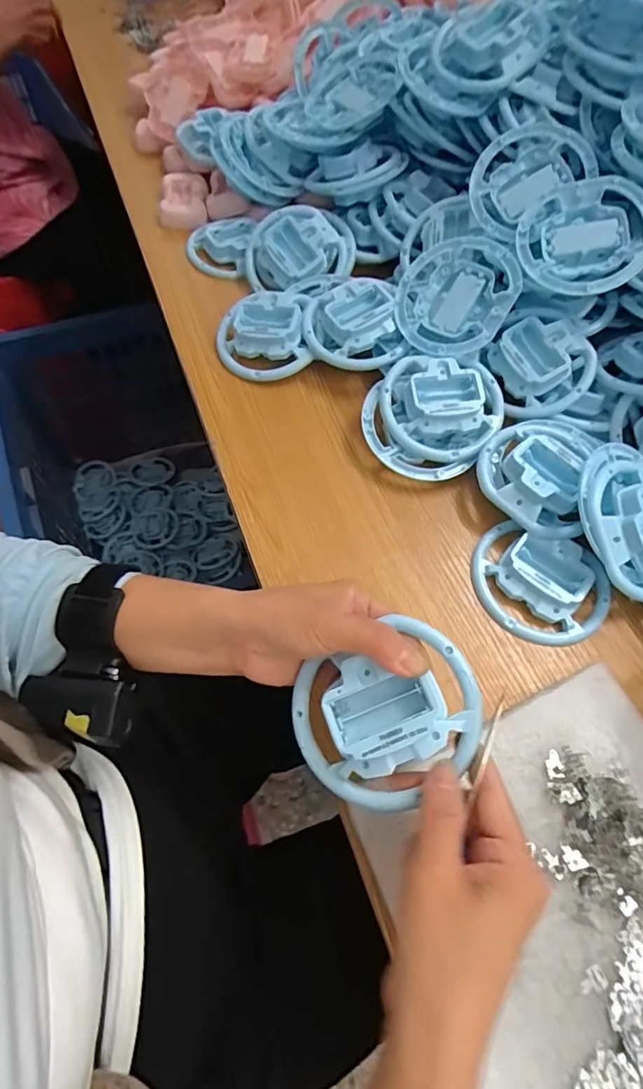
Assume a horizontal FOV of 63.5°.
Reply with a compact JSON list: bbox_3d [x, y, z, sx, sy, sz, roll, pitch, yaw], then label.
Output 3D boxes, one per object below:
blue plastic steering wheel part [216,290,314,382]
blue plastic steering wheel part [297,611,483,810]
[{"bbox_3d":[-0.056,-0.200,0.494,0.085,0.029,0.091,-17,73,13],"label":"blue plastic steering wheel part"},{"bbox_3d":[0.035,0.094,0.288,0.103,0.027,0.086,-33,83,0],"label":"blue plastic steering wheel part"}]

